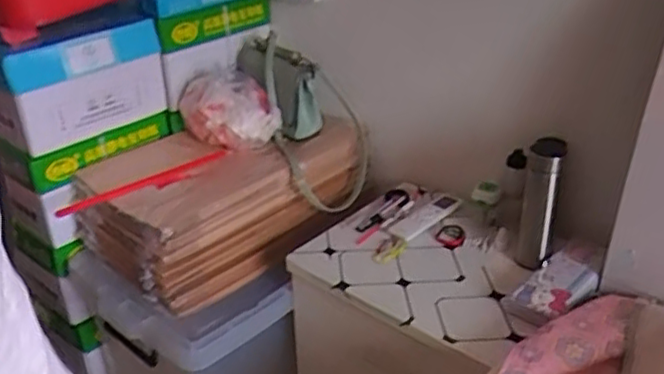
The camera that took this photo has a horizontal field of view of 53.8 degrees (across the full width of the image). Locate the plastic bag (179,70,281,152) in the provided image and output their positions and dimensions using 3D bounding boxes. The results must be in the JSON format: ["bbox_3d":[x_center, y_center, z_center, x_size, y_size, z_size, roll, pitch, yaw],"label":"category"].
[{"bbox_3d":[-0.231,-0.172,1.492,0.178,0.135,0.185,-22,36,-33],"label":"plastic bag"}]

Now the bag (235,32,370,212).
[{"bbox_3d":[-0.043,-0.172,1.509,0.233,0.174,0.483,-15,65,-23],"label":"bag"}]

